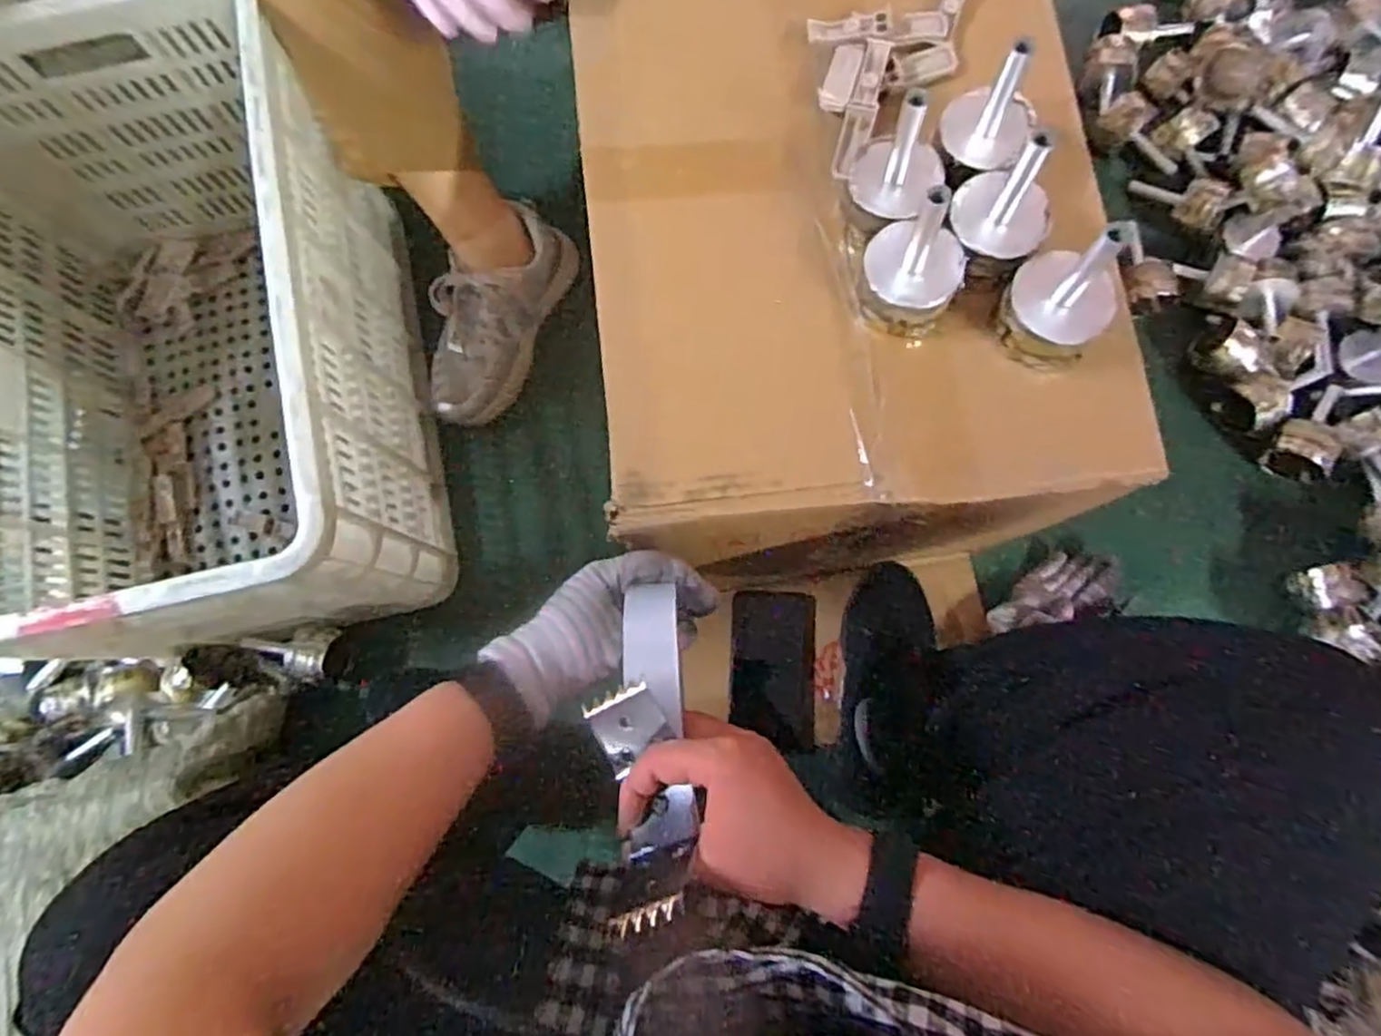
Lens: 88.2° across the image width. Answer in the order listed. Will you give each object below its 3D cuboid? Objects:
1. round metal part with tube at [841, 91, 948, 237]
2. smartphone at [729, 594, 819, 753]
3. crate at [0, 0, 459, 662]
[{"bbox_3d":[0.132,-0.225,0.448,0.052,0.096,0.054,0,78,1],"label":"round metal part with tube"},{"bbox_3d":[0.091,0.166,0.787,0.093,0.007,0.165,1,85,22],"label":"smartphone"},{"bbox_3d":[-0.502,-0.156,0.739,0.387,0.372,0.558,-11,78,-1],"label":"crate"}]

